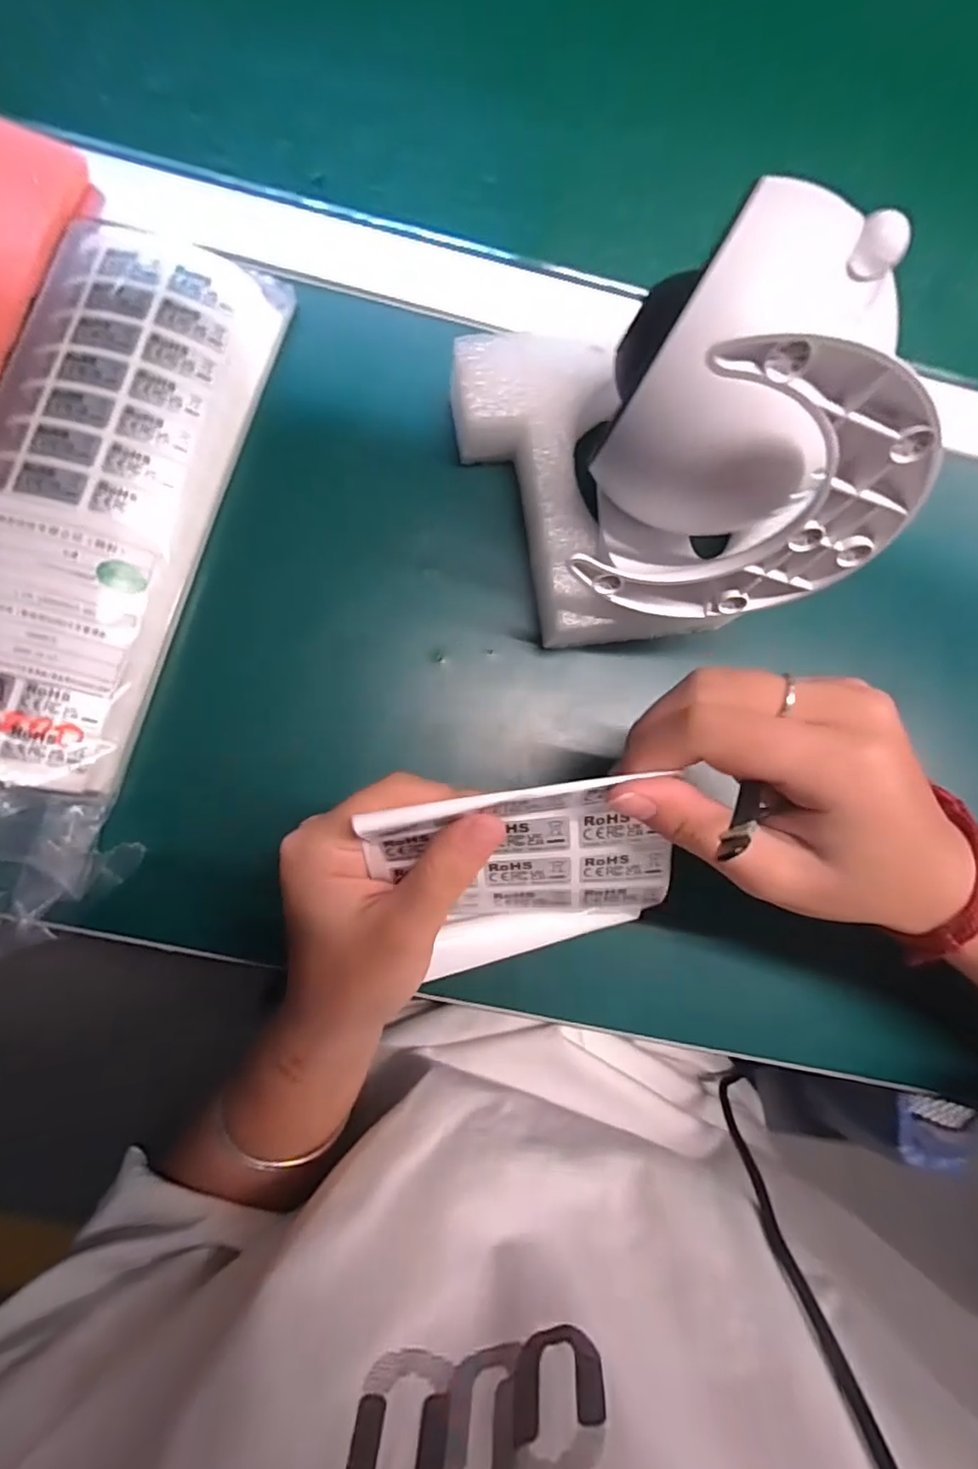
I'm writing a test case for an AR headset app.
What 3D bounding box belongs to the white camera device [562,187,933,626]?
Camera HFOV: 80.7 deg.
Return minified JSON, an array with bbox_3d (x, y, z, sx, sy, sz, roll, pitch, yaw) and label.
[{"bbox_3d":[0.092,-0.111,0.215,0.106,0.113,0.113,0,83,-5],"label":"white camera device"}]

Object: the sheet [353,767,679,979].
[{"bbox_3d":[0.014,0.056,0.217,0.104,0.104,0.017,-6,41,-1],"label":"sheet"}]

